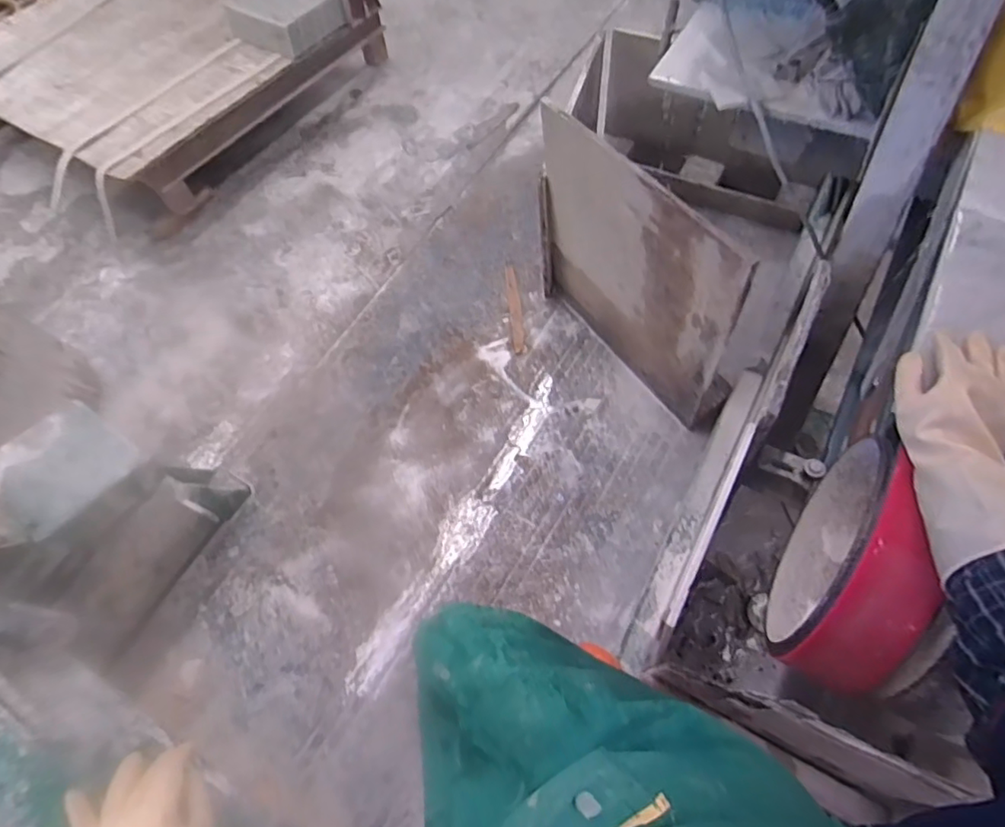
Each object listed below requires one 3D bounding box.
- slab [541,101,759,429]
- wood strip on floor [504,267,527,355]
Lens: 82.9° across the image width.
[{"bbox_3d":[0.271,-0.302,1.254,0.029,0.624,0.567,-33,64,-14],"label":"slab"},{"bbox_3d":[0.036,-0.306,1.652,0.034,0.007,0.310,-7,61,0],"label":"wood strip on floor"}]

